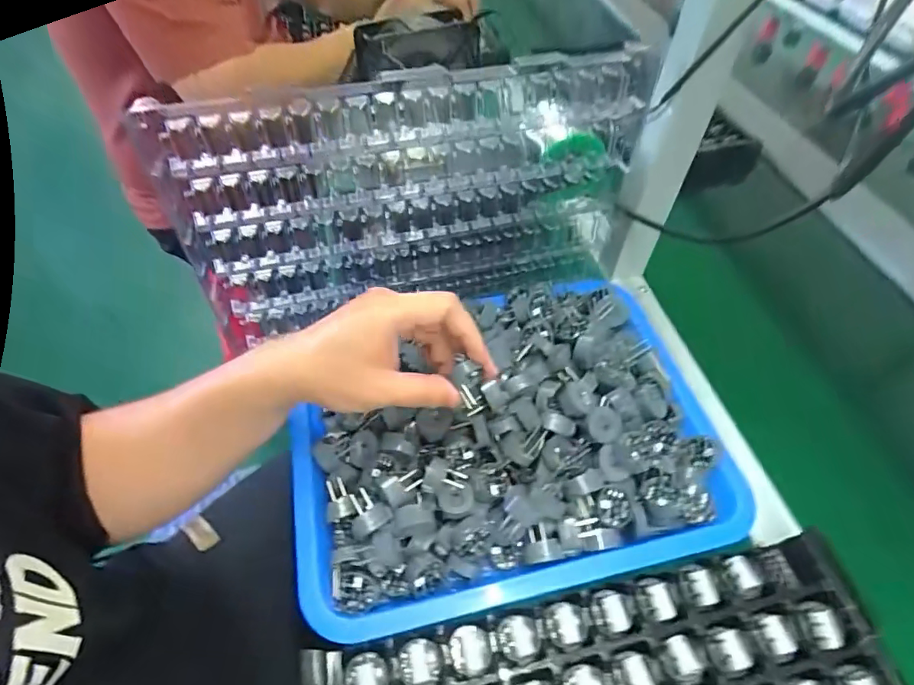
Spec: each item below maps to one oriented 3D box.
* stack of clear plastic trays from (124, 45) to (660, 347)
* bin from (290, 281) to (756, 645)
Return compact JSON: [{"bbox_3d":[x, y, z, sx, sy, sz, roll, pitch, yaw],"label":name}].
[{"bbox_3d":[-0.027,-0.116,0.427,0.377,0.200,0.046,-12,52,-12],"label":"stack of clear plastic trays"},{"bbox_3d":[0.037,0.063,0.400,0.321,0.060,0.240,-9,52,-10],"label":"bin"}]

